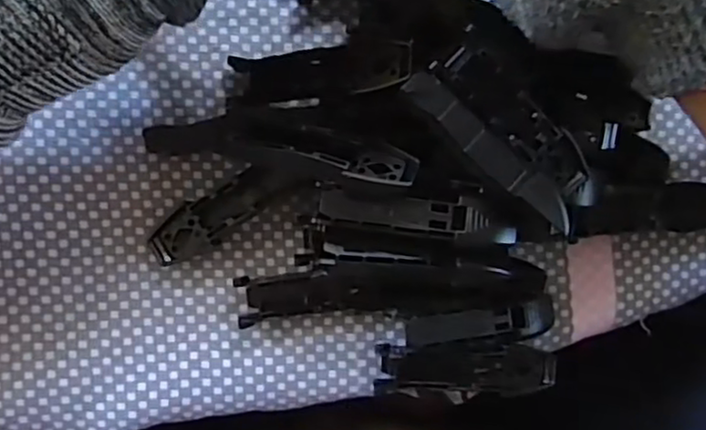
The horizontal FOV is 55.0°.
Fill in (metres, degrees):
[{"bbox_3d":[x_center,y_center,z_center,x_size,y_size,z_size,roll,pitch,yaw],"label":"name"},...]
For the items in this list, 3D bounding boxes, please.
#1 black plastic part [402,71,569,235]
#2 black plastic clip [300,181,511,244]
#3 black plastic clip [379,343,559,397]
[{"bbox_3d":[0.043,-0.020,0.210,0.067,0.005,0.011,43,87,-4],"label":"black plastic part"},{"bbox_3d":[0.020,0.000,0.223,0.069,0.010,0.013,7,90,-5],"label":"black plastic clip"},{"bbox_3d":[0.043,0.059,0.260,0.067,0.010,0.019,2,90,-6],"label":"black plastic clip"}]

